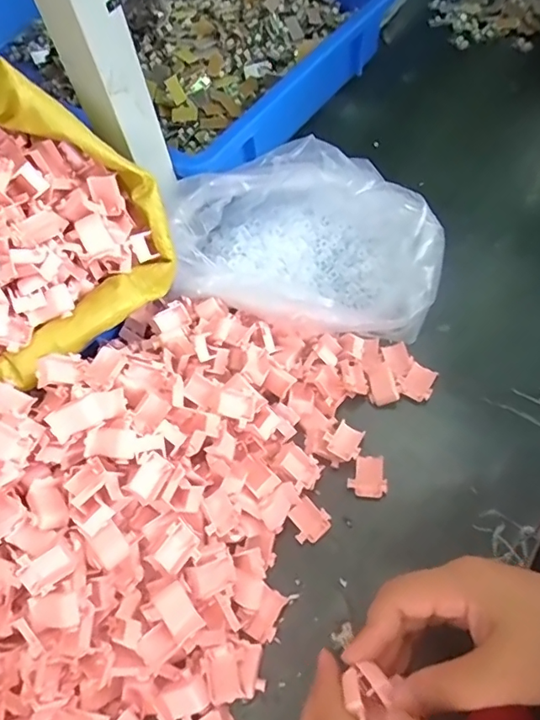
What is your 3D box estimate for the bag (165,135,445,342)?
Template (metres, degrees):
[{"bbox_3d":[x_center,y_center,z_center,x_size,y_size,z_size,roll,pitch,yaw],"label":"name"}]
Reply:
[{"bbox_3d":[0.030,-0.104,0.450,0.240,0.081,0.148,3,62,7],"label":"bag"}]

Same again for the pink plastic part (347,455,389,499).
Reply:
[{"bbox_3d":[0.075,0.090,0.394,0.029,0.009,0.032,-3,60,5],"label":"pink plastic part"}]

